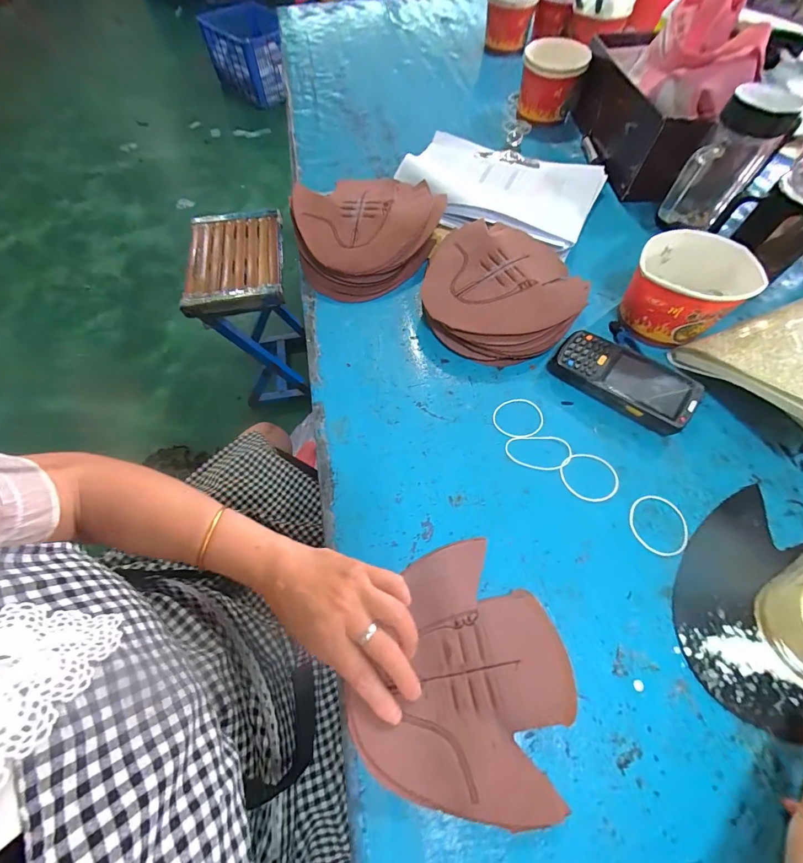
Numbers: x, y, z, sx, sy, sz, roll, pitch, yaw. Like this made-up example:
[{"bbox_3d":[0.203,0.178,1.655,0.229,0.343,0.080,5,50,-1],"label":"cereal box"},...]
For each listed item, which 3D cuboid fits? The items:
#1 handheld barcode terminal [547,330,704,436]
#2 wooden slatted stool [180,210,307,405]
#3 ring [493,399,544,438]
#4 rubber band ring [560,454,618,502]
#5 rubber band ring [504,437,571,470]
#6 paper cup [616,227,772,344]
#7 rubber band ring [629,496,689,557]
[{"bbox_3d":[0.246,-0.056,0.414,0.150,0.029,0.073,33,67,16],"label":"handheld barcode terminal"},{"bbox_3d":[-0.431,-0.339,1.138,0.241,0.478,0.328,-10,62,-5],"label":"wooden slatted stool"},{"bbox_3d":[0.131,-0.015,0.410,0.056,0.004,0.048,-20,64,-10],"label":"ring"},{"bbox_3d":[0.193,0.046,0.374,0.057,0.004,0.052,0,62,0],"label":"rubber band ring"},{"bbox_3d":[0.146,0.023,0.391,0.068,0.004,0.038,0,63,4],"label":"rubber band ring"},{"bbox_3d":[0.333,-0.168,0.444,0.112,0.084,0.111,0,62,0],"label":"paper cup"},{"bbox_3d":[0.248,0.089,0.352,0.056,0.004,0.056,0,62,0],"label":"rubber band ring"}]

